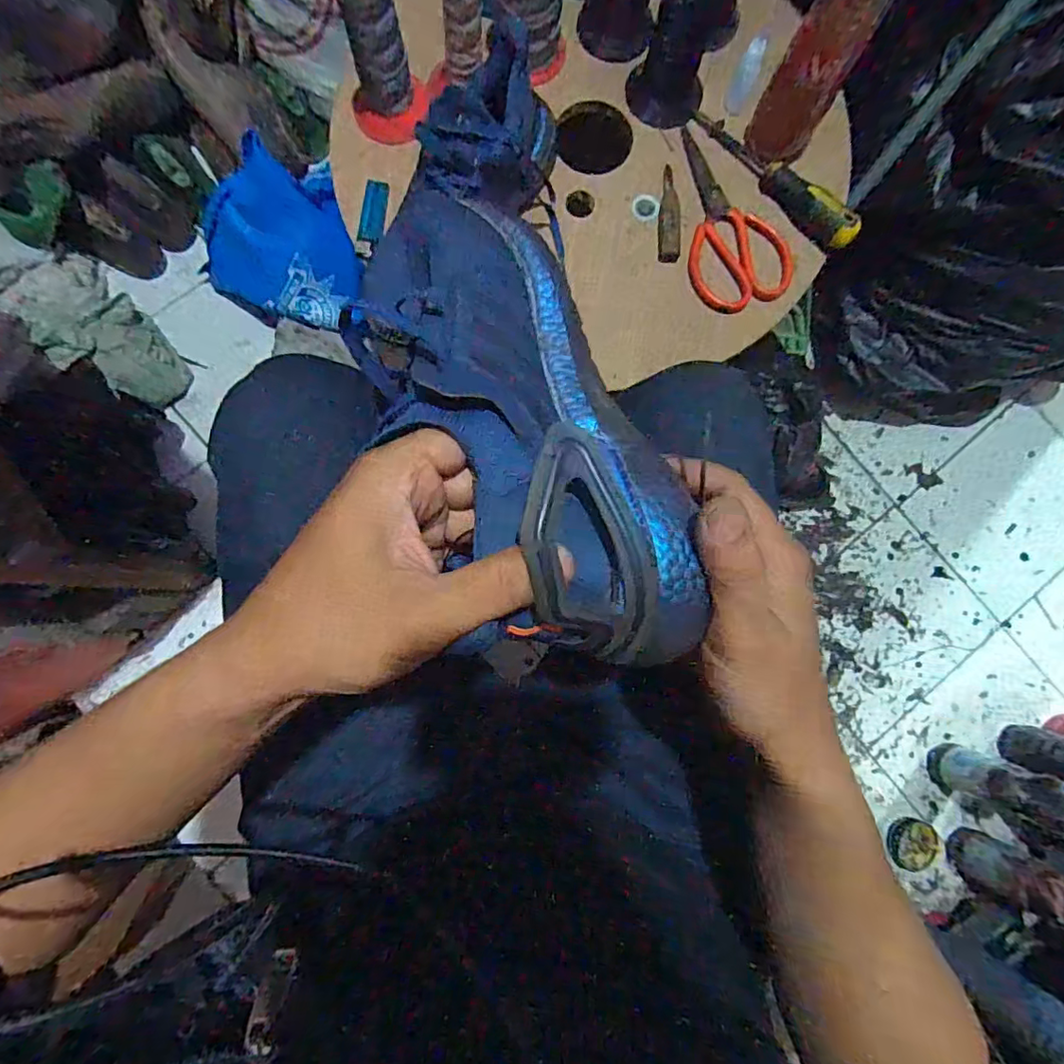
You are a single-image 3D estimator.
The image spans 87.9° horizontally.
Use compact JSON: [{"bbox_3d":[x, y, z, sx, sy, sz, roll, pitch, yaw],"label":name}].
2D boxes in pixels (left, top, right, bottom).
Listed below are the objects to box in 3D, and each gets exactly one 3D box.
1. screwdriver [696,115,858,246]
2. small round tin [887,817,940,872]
[{"bbox_3d":[0.250,-0.366,0.561,0.203,0.030,0.029,44,84,3],"label":"screwdriver"},{"bbox_3d":[0.575,0.472,0.836,0.070,0.019,0.072,0,83,-2],"label":"small round tin"}]

